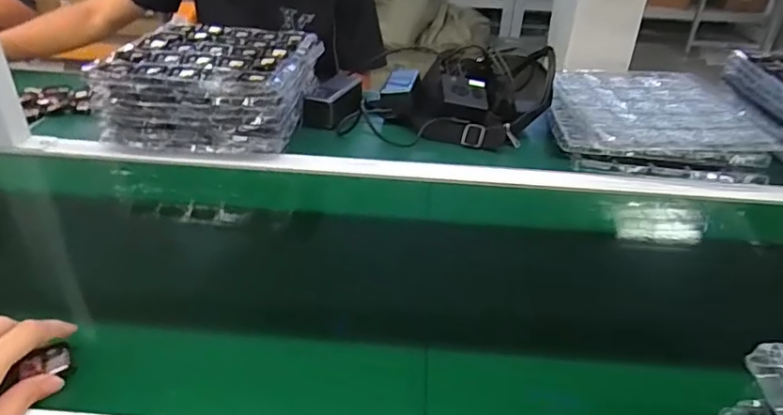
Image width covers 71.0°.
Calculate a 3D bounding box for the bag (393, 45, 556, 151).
[{"bbox_3d":[0.141,-0.187,0.918,0.242,0.095,0.223,6,32,5],"label":"bag"}]

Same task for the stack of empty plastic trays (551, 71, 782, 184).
[{"bbox_3d":[0.413,-0.150,0.892,0.312,0.057,0.299,3,32,0],"label":"stack of empty plastic trays"}]

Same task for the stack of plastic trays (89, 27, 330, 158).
[{"bbox_3d":[-0.268,-0.202,0.862,0.265,0.111,0.283,5,32,4],"label":"stack of plastic trays"}]

